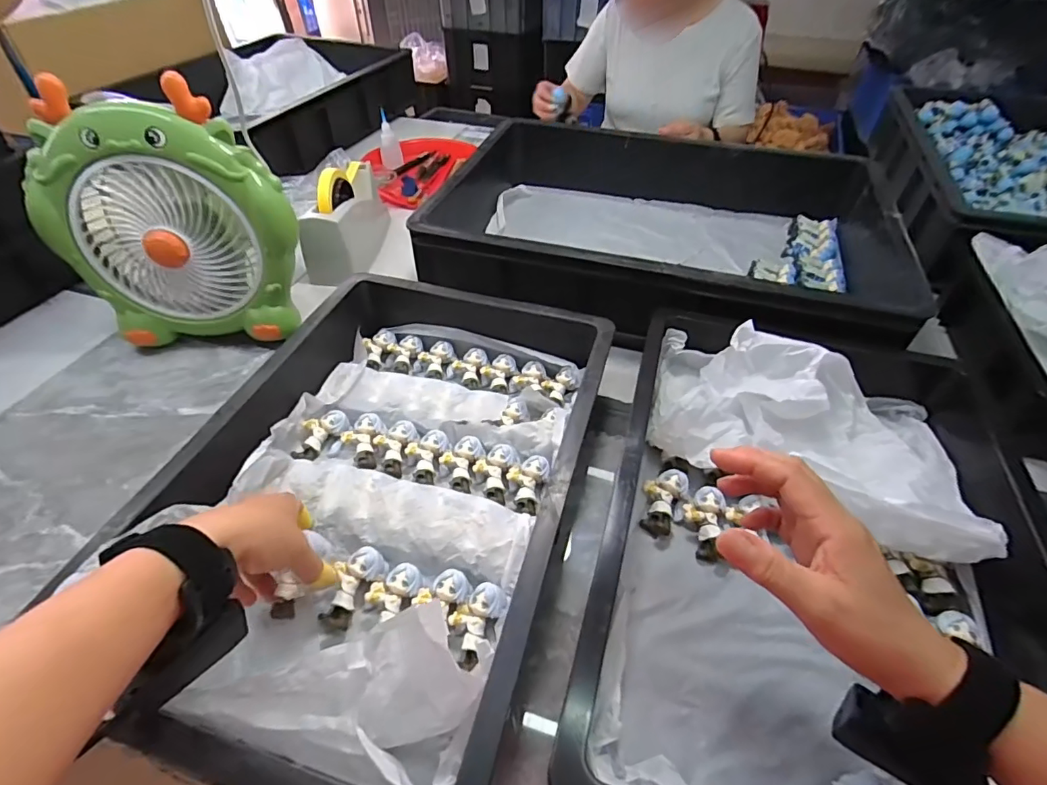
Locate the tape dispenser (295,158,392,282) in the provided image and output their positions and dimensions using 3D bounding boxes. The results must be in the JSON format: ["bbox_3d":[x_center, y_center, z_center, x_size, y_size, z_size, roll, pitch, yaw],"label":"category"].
[{"bbox_3d":[-0.273,-0.280,0.766,0.080,0.123,0.206,2,46,2],"label":"tape dispenser"}]

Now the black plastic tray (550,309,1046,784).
[{"bbox_3d":[0.233,0.104,0.415,0.306,0.107,0.489,13,48,12],"label":"black plastic tray"}]

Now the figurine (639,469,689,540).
[{"bbox_3d":[0.128,0.099,0.465,0.036,0.019,0.065,21,65,19],"label":"figurine"}]

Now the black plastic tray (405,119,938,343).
[{"bbox_3d":[0.186,-0.217,0.720,0.579,0.144,0.427,15,48,14],"label":"black plastic tray"}]

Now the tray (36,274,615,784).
[{"bbox_3d":[-0.107,0.066,0.447,0.298,0.091,0.463,12,48,12],"label":"tray"}]

